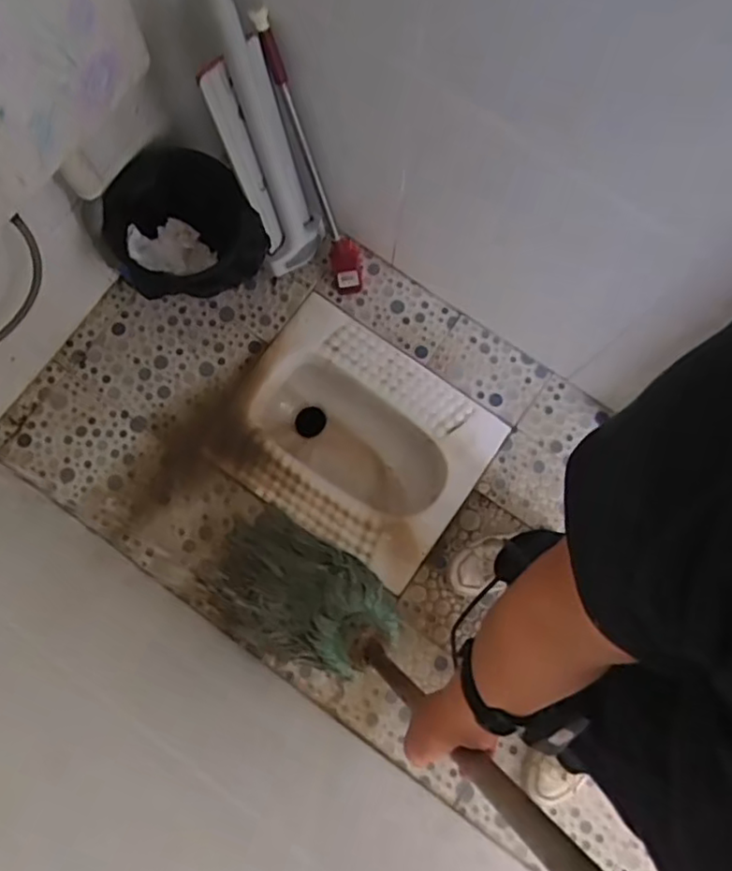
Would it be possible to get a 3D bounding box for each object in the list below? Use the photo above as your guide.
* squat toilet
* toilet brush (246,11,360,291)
[{"bbox_3d":[-0.020,0.016,1.343,0.486,0.177,0.403,33,81,6],"label":"squat toilet"},{"bbox_3d":[-0.083,-0.457,1.081,0.072,0.532,0.082,-32,61,-6],"label":"toilet brush"}]

